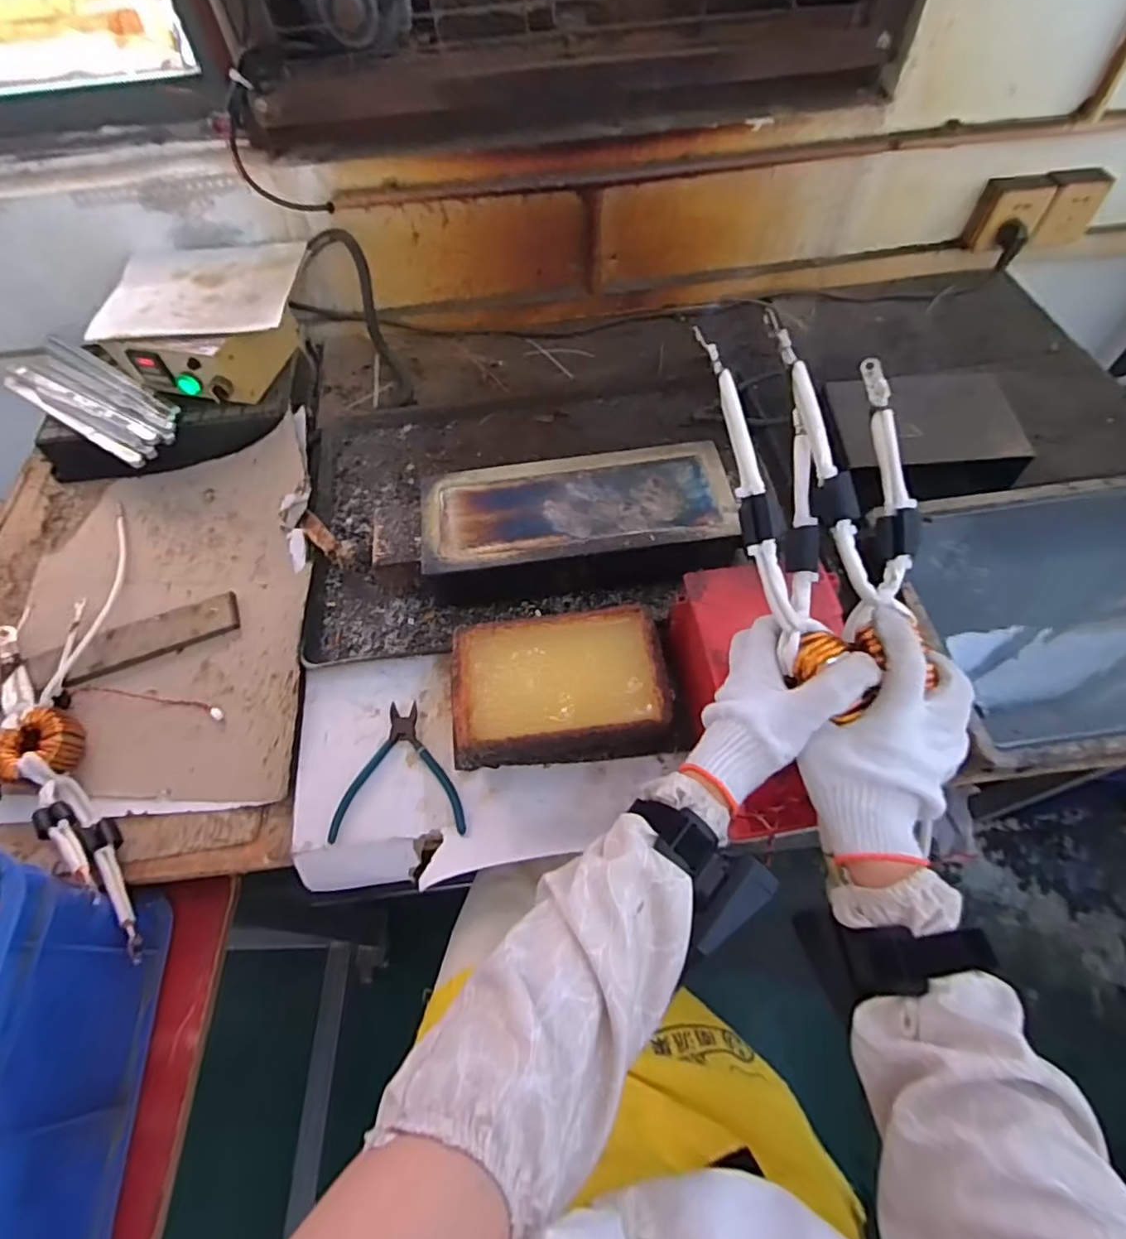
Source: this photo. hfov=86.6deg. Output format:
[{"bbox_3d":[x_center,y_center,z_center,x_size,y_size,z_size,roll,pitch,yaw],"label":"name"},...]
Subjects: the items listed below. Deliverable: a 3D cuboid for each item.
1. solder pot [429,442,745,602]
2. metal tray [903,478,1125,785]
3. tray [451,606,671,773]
[{"bbox_3d":[0.018,-0.104,0.688,0.341,0.092,0.163,-7,59,-2],"label":"solder pot"},{"bbox_3d":[0.560,-0.019,0.598,0.450,0.046,0.299,-6,59,-1],"label":"metal tray"},{"bbox_3d":[-0.007,0.069,0.606,0.208,0.071,0.139,-6,59,-1],"label":"tray"}]

